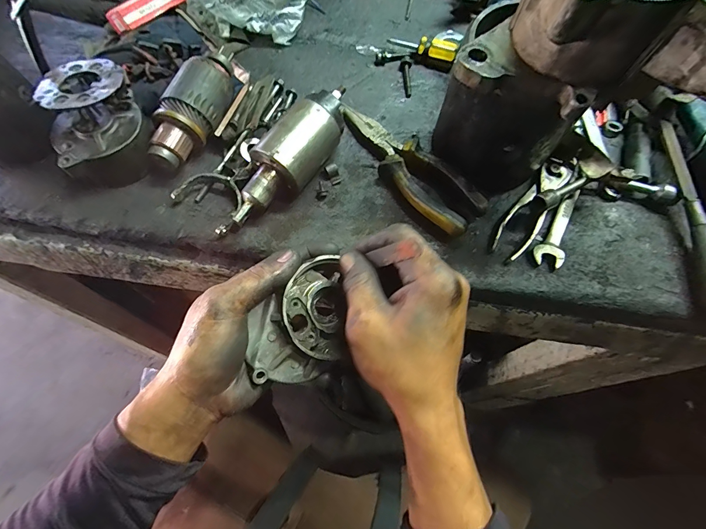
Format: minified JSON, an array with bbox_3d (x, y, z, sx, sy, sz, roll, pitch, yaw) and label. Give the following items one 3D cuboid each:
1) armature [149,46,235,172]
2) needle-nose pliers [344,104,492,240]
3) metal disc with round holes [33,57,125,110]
[{"bbox_3d":[-0.152,-0.158,0.344,0.048,0.045,0.150,15,66,6],"label":"armature"},{"bbox_3d":[0.050,-0.096,0.341,0.051,0.020,0.173,-37,71,-16],"label":"needle-nose pliers"},{"bbox_3d":[-0.236,-0.157,0.303,0.062,0.010,0.070,32,69,10],"label":"metal disc with round holes"}]

